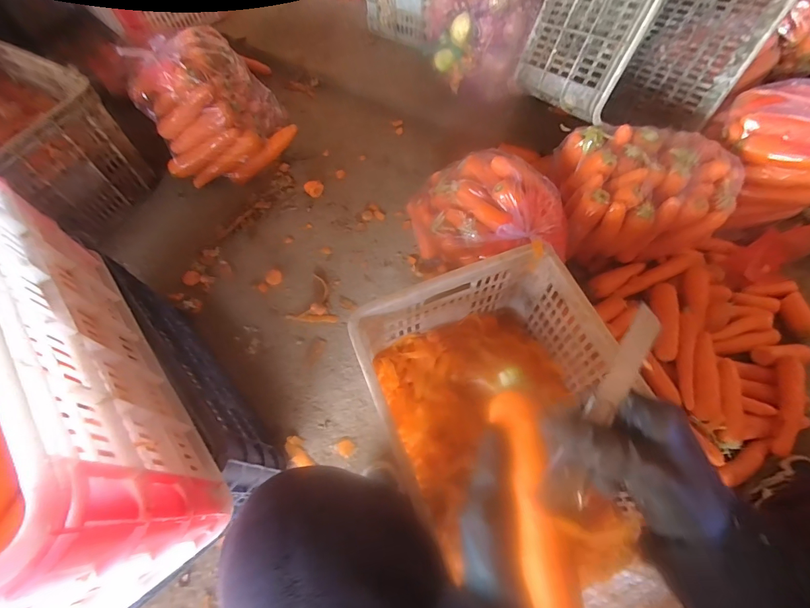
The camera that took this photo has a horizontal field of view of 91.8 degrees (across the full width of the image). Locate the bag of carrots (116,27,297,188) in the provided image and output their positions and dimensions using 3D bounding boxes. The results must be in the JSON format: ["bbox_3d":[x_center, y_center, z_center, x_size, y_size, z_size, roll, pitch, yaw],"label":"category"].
[{"bbox_3d":[-0.492,-0.504,1.018,0.331,0.222,0.274,-26,65,-12],"label":"bag of carrots"}]

